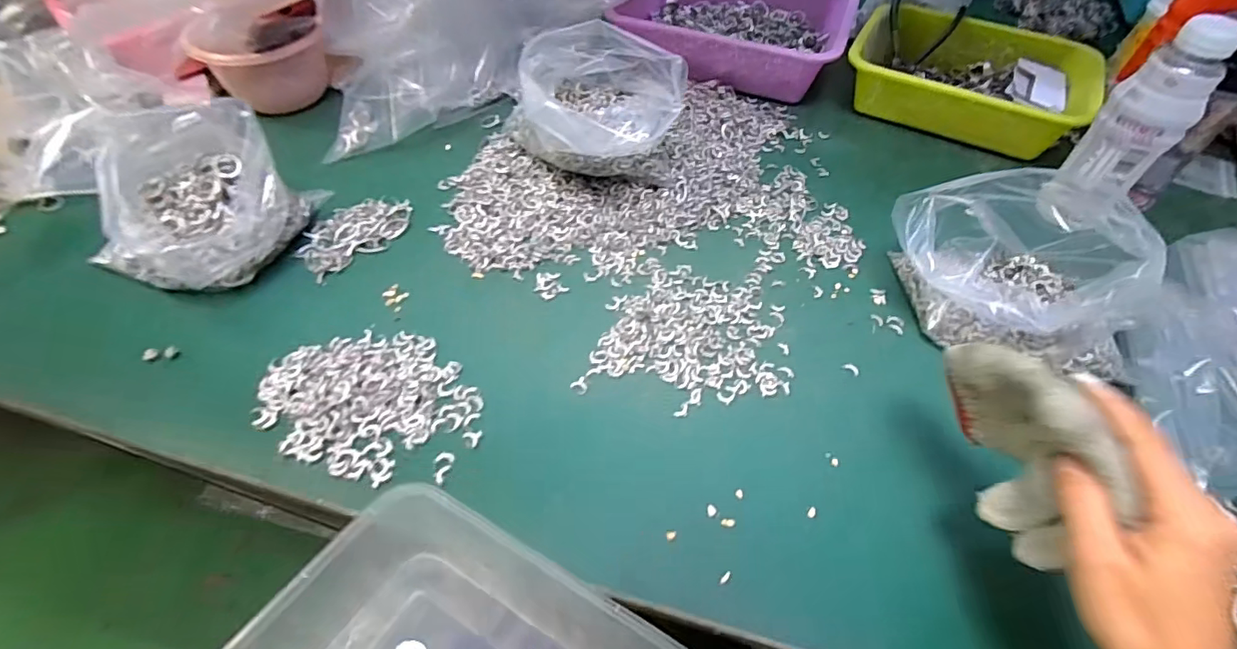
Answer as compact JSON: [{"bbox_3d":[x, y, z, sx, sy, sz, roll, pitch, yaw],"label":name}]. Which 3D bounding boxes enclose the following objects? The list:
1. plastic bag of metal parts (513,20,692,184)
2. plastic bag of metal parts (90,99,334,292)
[{"bbox_3d":[-0.020,-0.213,0.561,0.148,0.140,0.119,-15,55,-13],"label":"plastic bag of metal parts"},{"bbox_3d":[-0.374,-0.122,0.502,0.138,0.110,0.169,22,55,14],"label":"plastic bag of metal parts"}]

